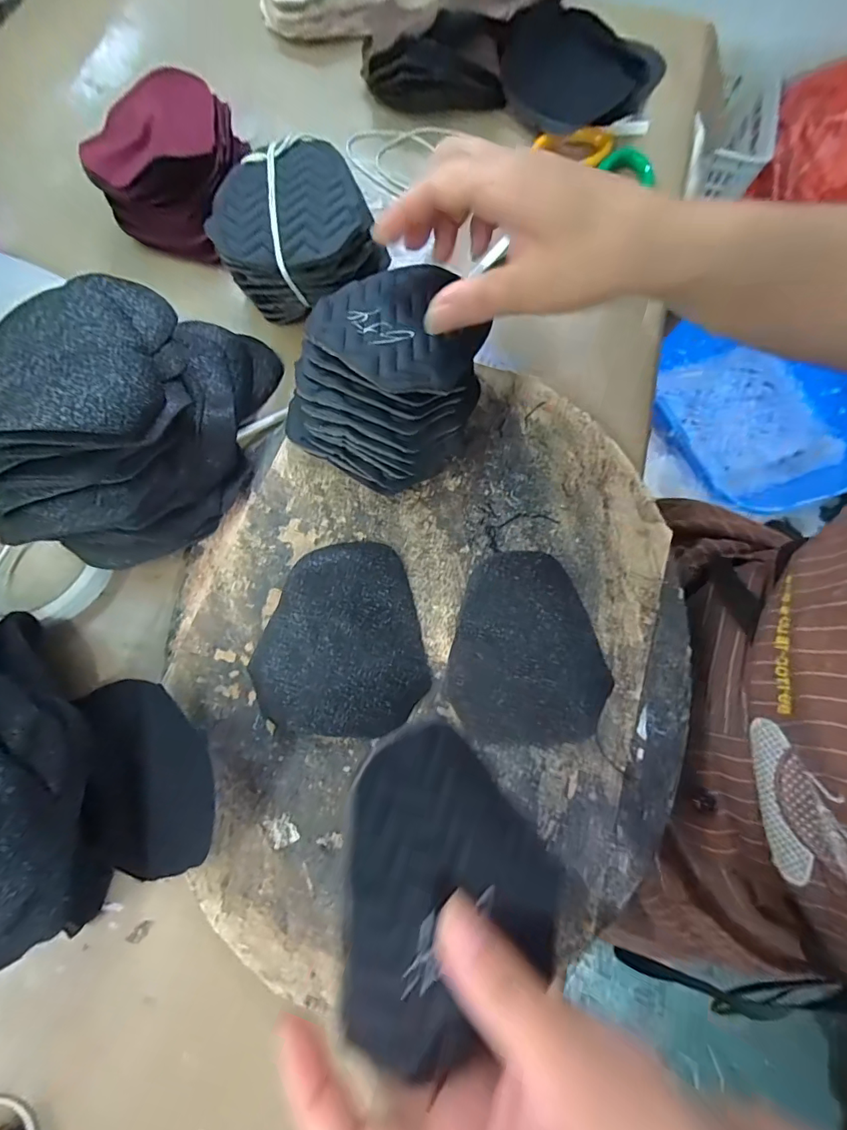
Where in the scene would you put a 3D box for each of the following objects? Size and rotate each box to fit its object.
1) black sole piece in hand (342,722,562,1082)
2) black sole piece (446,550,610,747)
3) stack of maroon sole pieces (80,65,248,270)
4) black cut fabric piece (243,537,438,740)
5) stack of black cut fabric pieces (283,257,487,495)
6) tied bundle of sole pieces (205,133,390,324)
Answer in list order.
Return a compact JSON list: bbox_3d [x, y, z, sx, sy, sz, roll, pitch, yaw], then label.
[{"bbox_3d":[0.007,0.113,0.160,0.096,0.013,0.088,10,71,-32],"label":"black sole piece in hand"},{"bbox_3d":[0.062,0.046,0.259,0.086,0.004,0.105,15,75,2],"label":"black sole piece"},{"bbox_3d":[-0.181,-0.291,0.333,0.099,0.041,0.120,16,75,2],"label":"stack of maroon sole pieces"},{"bbox_3d":[-0.045,0.038,0.251,0.089,0.012,0.102,-2,75,-2],"label":"black cut fabric piece"},{"bbox_3d":[-0.016,-0.109,0.254,0.094,0.045,0.117,22,75,4],"label":"stack of black cut fabric pieces"},{"bbox_3d":[-0.083,-0.212,0.301,0.095,0.053,0.105,-14,76,-6],"label":"tied bundle of sole pieces"}]

